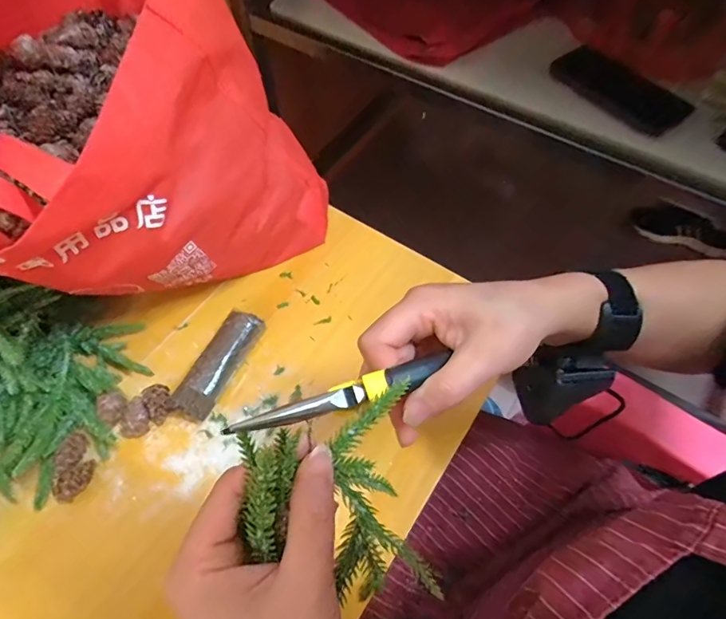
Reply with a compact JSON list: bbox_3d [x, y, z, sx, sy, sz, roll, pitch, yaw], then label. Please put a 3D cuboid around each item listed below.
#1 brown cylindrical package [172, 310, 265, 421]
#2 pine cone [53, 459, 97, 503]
[{"bbox_3d":[-0.134,0.049,0.429,0.032,0.029,0.110,20,62,11],"label":"brown cylindrical package"},{"bbox_3d":[-0.241,0.144,0.381,0.033,0.019,0.023,-37,67,-19],"label":"pine cone"}]

